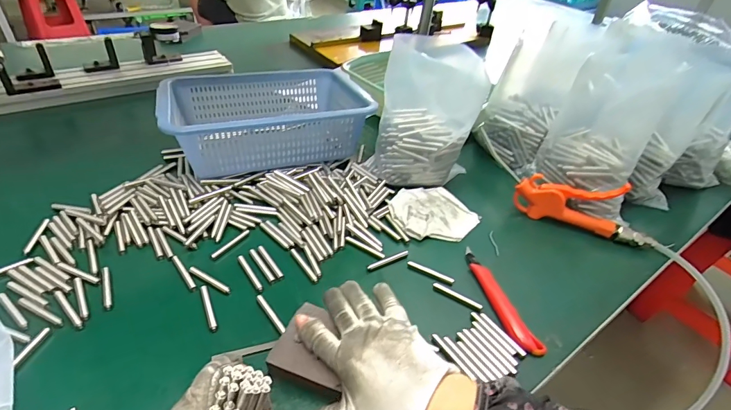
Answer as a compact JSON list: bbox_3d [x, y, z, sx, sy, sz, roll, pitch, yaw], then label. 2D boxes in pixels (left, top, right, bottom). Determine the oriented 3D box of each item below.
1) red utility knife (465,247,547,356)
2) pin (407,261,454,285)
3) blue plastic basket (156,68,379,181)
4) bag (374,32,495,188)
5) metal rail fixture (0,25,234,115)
[{"bbox_3d":[0.147,0.103,0.448,0.022,0.012,0.147,-8,41,-17],"label":"red utility knife"},{"bbox_3d":[0.077,0.080,0.472,0.058,0.007,0.007,25,42,20],"label":"pin"},{"bbox_3d":[-0.158,-0.146,0.641,0.297,0.094,0.221,-8,42,-17],"label":"blue plastic basket"},{"bbox_3d":[0.088,-0.126,0.578,0.138,0.200,0.088,11,39,5],"label":"bag"},{"bbox_3d":[-0.510,-0.274,0.771,0.476,0.100,0.102,-25,48,-33],"label":"metal rail fixture"}]

